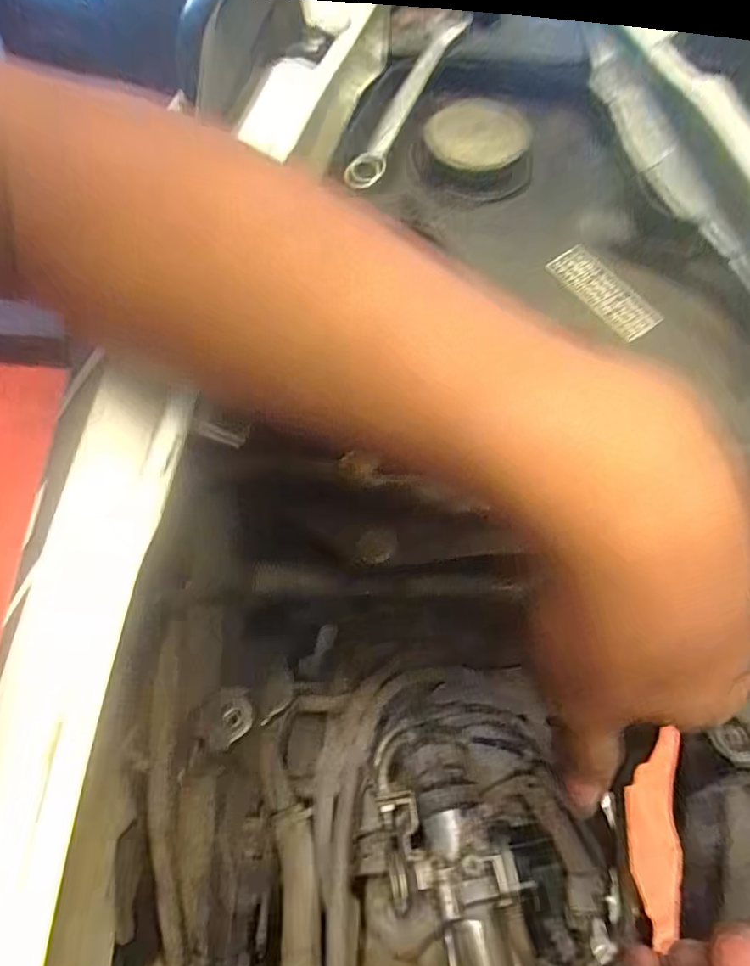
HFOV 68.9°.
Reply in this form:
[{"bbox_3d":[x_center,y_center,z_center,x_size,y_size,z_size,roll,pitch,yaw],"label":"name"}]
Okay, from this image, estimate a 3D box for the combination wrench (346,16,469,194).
[{"bbox_3d":[0.022,-0.227,0.313,0.018,0.016,0.185,16,63,12],"label":"combination wrench"}]

